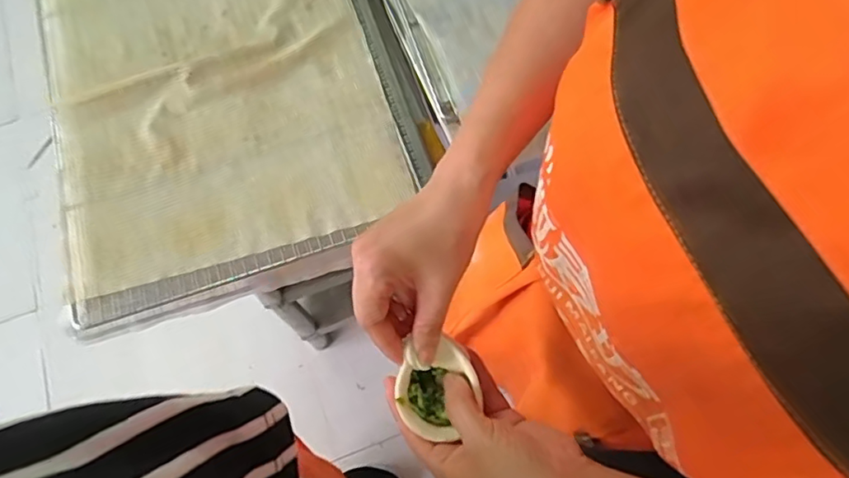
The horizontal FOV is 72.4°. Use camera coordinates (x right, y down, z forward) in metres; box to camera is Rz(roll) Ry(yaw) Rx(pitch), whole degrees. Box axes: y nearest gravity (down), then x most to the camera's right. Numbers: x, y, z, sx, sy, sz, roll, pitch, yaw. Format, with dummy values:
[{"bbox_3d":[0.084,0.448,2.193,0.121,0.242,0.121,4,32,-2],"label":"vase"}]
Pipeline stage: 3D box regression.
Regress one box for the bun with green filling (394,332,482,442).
[{"bbox_3d":[0.010,0.100,0.391,0.051,0.027,0.061,-5,69,-2],"label":"bun with green filling"}]

